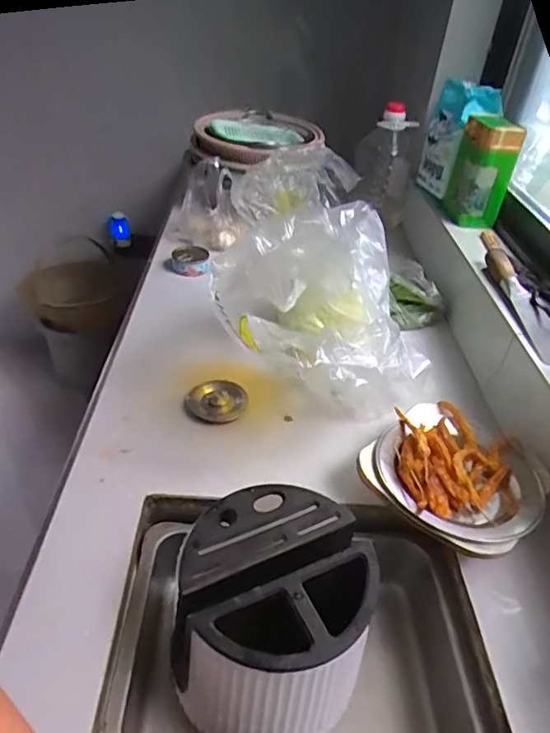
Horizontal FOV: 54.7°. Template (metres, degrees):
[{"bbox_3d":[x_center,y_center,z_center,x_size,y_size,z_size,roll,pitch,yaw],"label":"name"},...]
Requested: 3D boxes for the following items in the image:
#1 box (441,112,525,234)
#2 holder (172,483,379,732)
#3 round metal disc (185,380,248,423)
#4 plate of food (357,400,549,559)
[{"bbox_3d":[0.397,-0.374,1.018,0.081,0.179,0.119,8,37,2],"label":"box"},{"bbox_3d":[0.000,0.238,0.507,0.164,0.159,0.174,17,39,14],"label":"holder"},{"bbox_3d":[-0.080,0.045,0.733,0.080,0.019,0.070,1,38,-7],"label":"round metal disc"},{"bbox_3d":[0.215,0.128,0.637,0.189,0.045,0.191,4,37,-3],"label":"plate of food"}]

